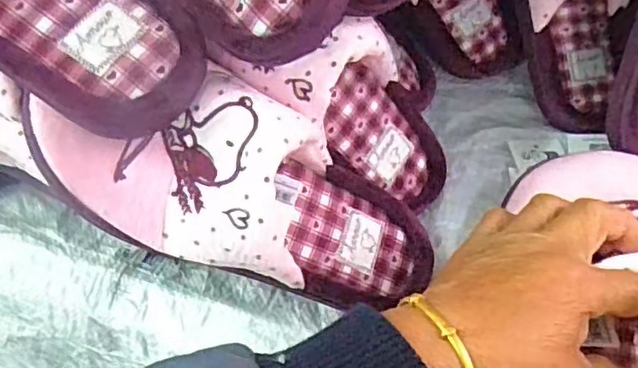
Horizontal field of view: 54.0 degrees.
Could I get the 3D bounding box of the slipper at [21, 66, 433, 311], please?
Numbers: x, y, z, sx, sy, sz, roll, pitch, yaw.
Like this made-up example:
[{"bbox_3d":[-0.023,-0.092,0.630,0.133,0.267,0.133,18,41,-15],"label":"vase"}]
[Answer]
[{"bbox_3d":[-0.030,0.005,0.333,0.225,0.079,0.073,22,49,-30],"label":"slipper"}]

